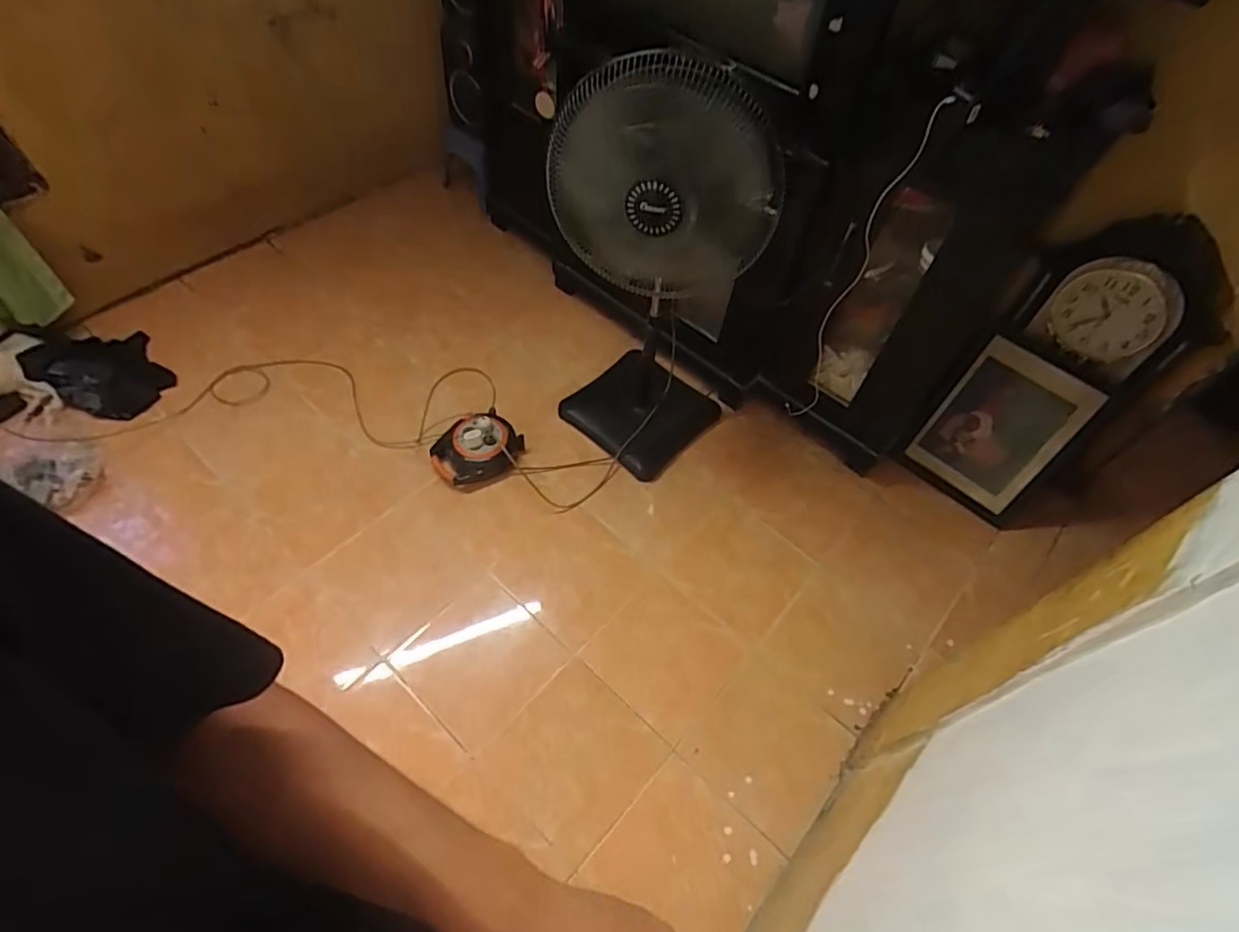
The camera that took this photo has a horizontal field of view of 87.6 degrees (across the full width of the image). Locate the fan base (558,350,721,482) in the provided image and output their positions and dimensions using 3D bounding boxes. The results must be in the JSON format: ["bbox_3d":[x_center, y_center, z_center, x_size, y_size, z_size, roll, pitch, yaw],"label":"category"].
[{"bbox_3d":[0.060,-0.163,1.849,0.344,0.060,0.349,-38,66,-24],"label":"fan base"}]

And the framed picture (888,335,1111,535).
[{"bbox_3d":[1.000,-0.097,1.716,0.339,0.413,0.031,34,27,13],"label":"framed picture"}]

